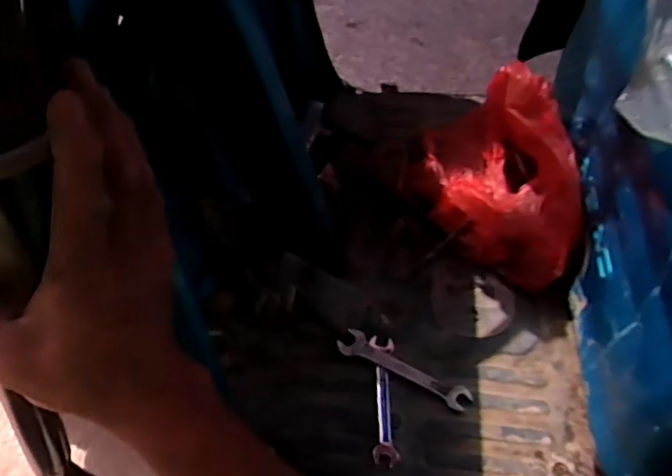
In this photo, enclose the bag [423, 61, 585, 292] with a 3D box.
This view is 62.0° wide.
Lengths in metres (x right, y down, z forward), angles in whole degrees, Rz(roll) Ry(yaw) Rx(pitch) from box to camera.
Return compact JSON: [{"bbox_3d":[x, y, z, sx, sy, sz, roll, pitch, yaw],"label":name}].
[{"bbox_3d":[0.211,-0.084,0.696,0.139,0.181,0.250,-4,50,-2],"label":"bag"}]

